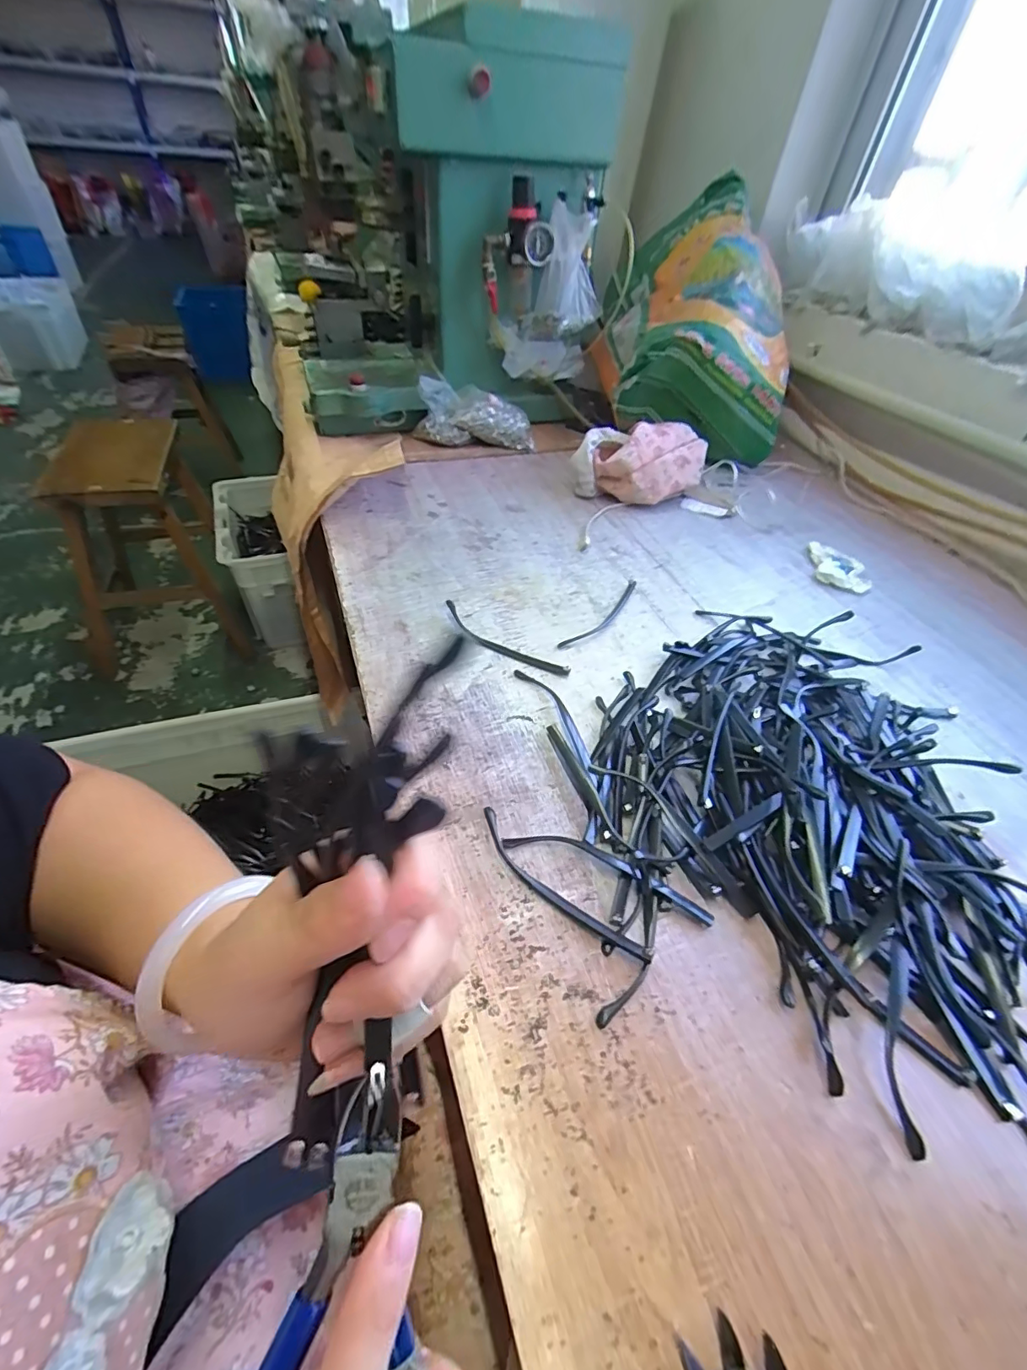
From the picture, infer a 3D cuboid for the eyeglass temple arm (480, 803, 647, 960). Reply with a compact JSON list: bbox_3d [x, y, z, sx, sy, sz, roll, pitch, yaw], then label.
[{"bbox_3d":[0.024,0.126,0.329,0.020,0.012,0.135,-32,56,-31],"label":"eyeglass temple arm"}]

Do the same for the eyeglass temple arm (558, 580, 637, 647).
[{"bbox_3d":[0.091,-0.070,0.520,0.018,0.008,0.130,33,51,24],"label":"eyeglass temple arm"}]

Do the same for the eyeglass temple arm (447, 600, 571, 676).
[{"bbox_3d":[-0.012,-0.040,0.485,0.140,0.010,0.022,30,50,22],"label":"eyeglass temple arm"}]

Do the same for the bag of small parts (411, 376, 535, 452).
[{"bbox_3d":[-0.057,-0.392,0.767,0.174,0.084,0.057,8,45,2],"label":"bag of small parts"}]

